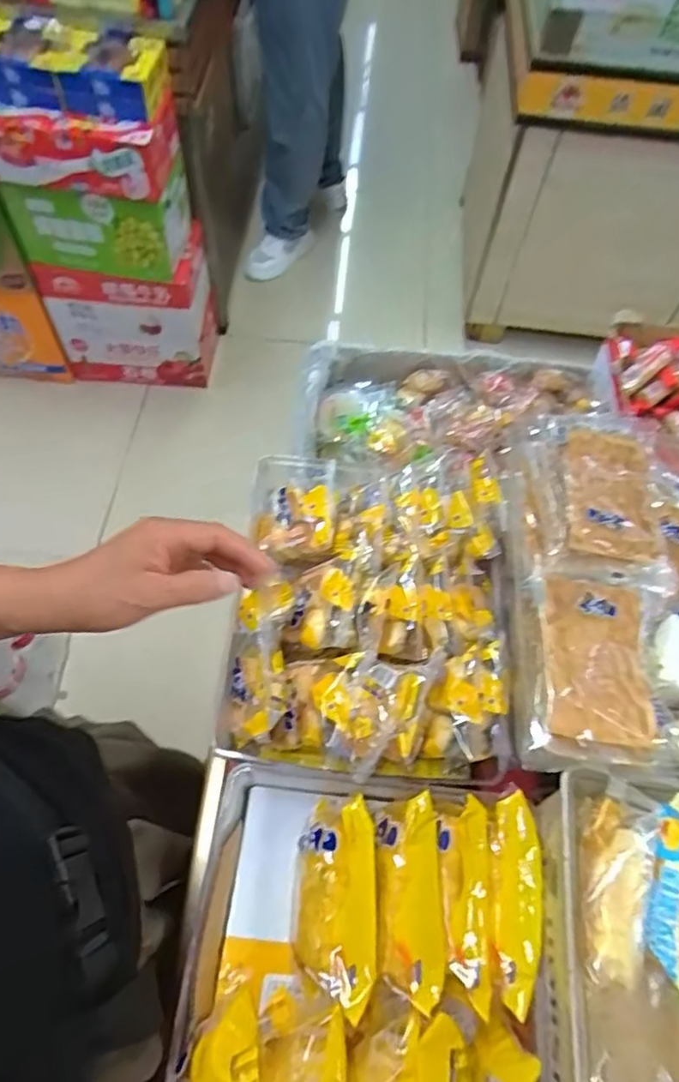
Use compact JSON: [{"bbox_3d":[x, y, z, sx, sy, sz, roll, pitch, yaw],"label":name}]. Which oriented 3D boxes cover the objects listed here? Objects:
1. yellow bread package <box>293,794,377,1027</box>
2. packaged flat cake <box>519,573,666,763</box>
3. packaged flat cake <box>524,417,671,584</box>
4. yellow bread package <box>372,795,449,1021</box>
[{"bbox_3d":[-0.004,0.278,0.472,0.057,0.060,0.138,2,62,-2],"label":"yellow bread package"},{"bbox_3d":[0.179,0.095,0.448,0.089,0.040,0.141,10,62,2],"label":"packaged flat cake"},{"bbox_3d":[0.214,-0.037,0.506,0.094,0.042,0.154,5,62,0],"label":"packaged flat cake"},{"bbox_3d":[0.053,0.266,0.456,0.049,0.030,0.130,-1,62,-3],"label":"yellow bread package"}]

